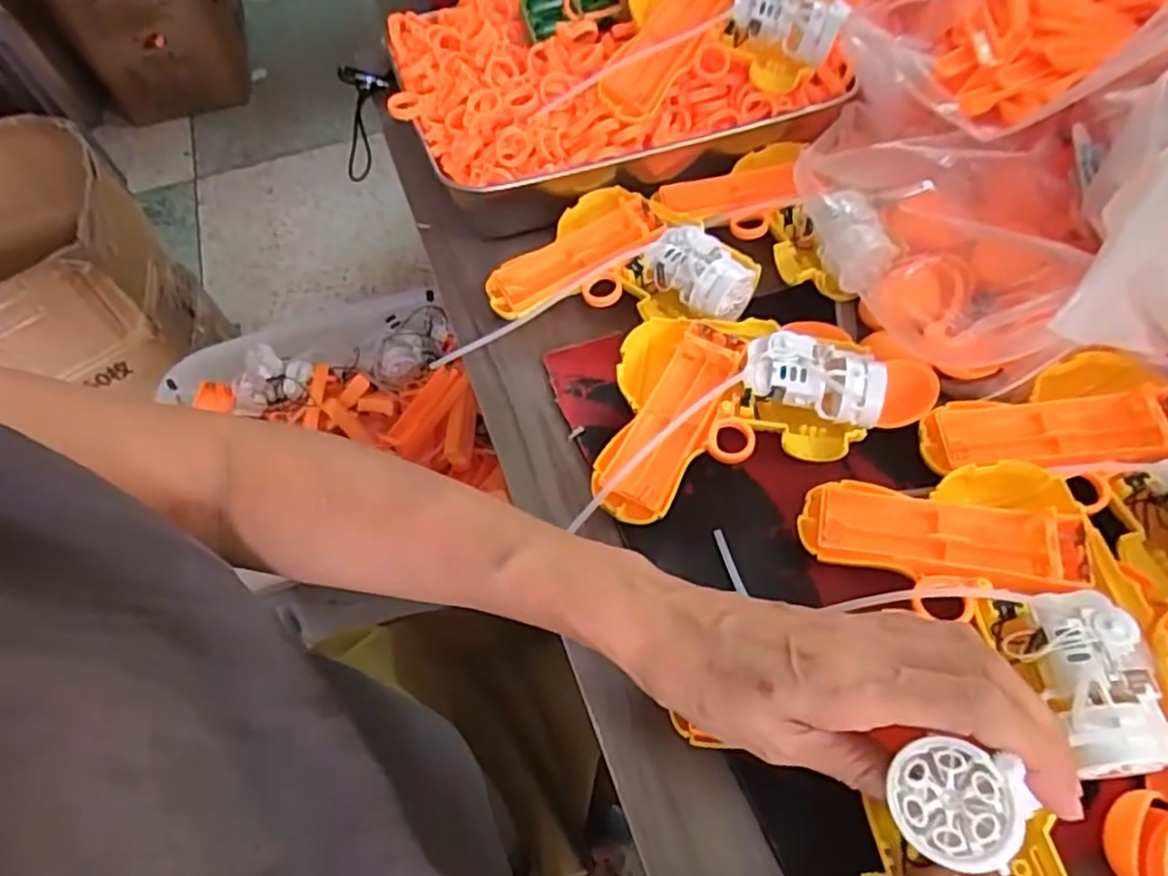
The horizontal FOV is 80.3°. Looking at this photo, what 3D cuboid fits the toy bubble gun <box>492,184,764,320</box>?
[{"bbox_3d":[0.024,-0.101,0.428,0.143,0.038,0.119,32,65,22],"label":"toy bubble gun"}]

